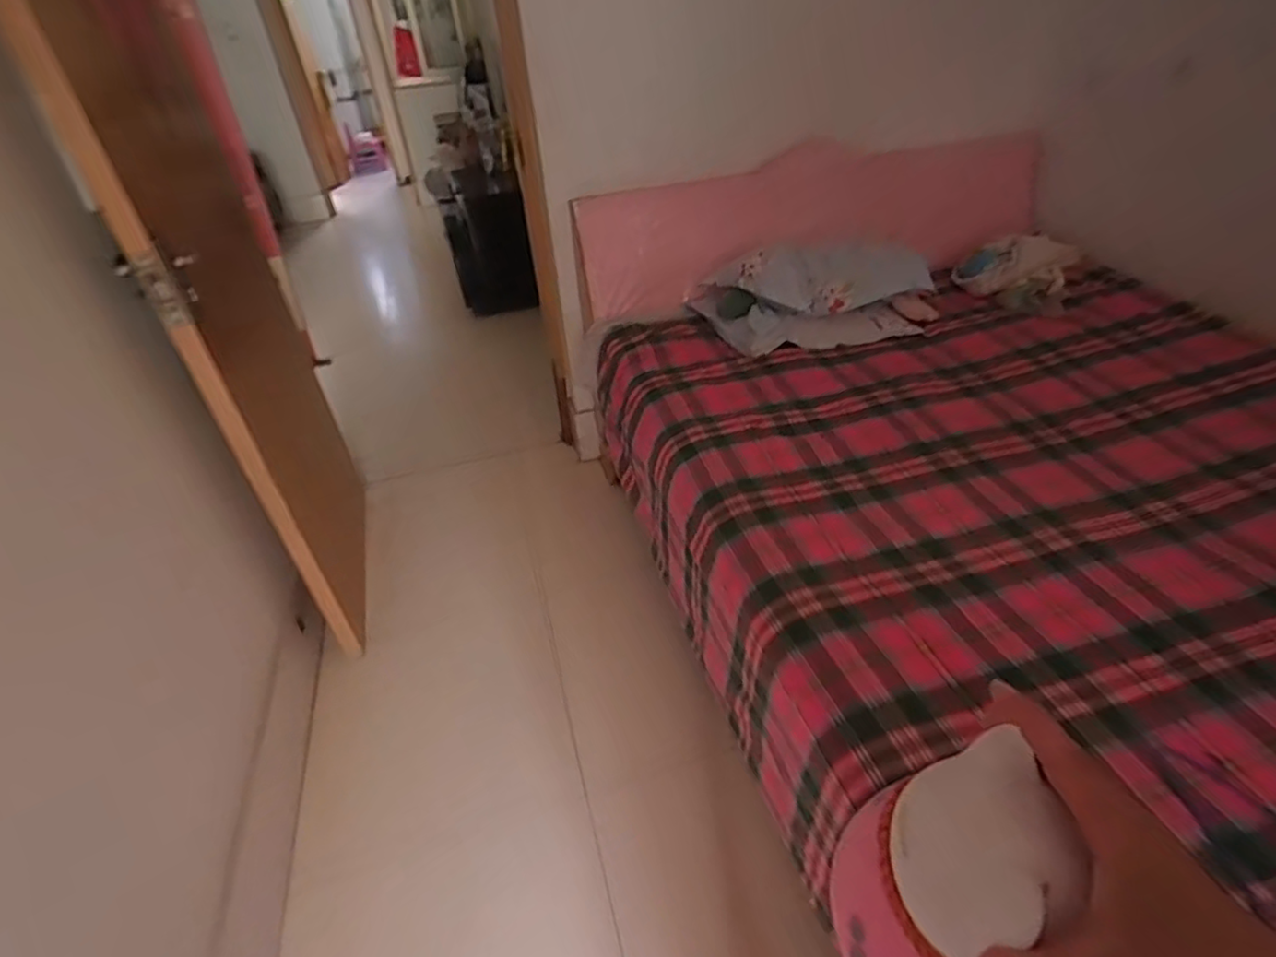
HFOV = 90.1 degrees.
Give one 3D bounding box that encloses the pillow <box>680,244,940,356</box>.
[{"bbox_3d":[0.493,-0.526,1.778,0.591,0.243,0.339,-11,33,-11],"label":"pillow"}]

